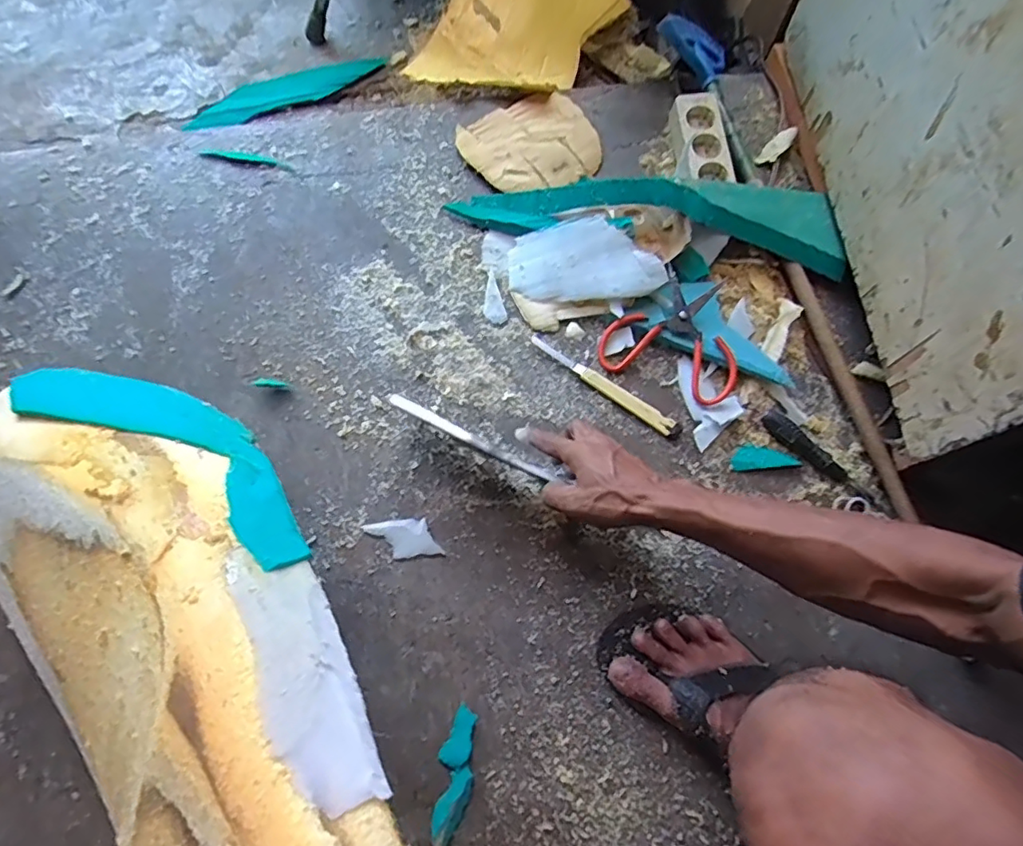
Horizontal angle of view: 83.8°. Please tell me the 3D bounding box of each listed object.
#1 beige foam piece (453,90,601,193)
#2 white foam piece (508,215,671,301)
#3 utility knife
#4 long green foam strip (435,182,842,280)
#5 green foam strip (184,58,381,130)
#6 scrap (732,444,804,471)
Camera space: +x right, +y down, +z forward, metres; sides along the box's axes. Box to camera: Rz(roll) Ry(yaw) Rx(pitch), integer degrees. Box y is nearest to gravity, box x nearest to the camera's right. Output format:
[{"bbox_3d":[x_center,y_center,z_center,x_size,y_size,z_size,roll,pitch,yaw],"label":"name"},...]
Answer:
[{"bbox_3d":[0.027,-0.374,0.773,0.171,0.016,0.148,-26,76,-7],"label":"beige foam piece"},{"bbox_3d":[0.089,-0.200,0.695,0.185,0.014,0.096,2,91,16],"label":"white foam piece"},{"bbox_3d":[0.112,-0.047,0.686,0.204,0.009,0.022,35,78,10],"label":"utility knife"},{"bbox_3d":[0.165,-0.273,0.712,0.500,0.070,0.110,11,75,3],"label":"long green foam strip"},{"bbox_3d":[-0.383,-0.565,0.967,0.330,0.016,0.070,-20,75,-5],"label":"green foam strip"},{"bbox_3d":[0.293,0.039,0.660,0.076,0.006,0.028,-2,74,0],"label":"scrap"}]

